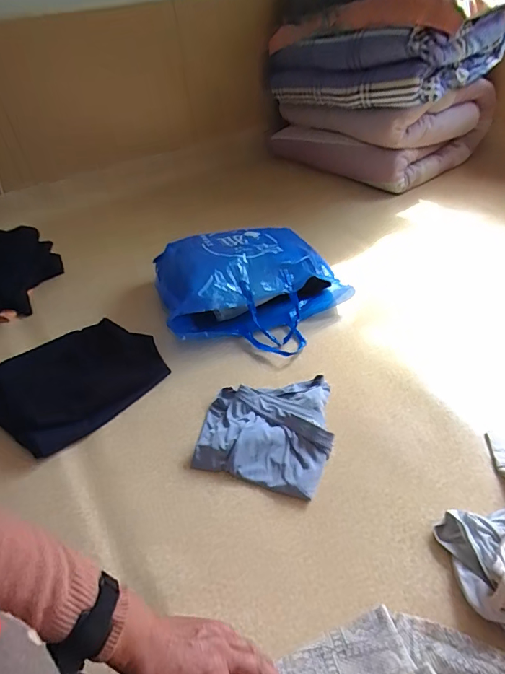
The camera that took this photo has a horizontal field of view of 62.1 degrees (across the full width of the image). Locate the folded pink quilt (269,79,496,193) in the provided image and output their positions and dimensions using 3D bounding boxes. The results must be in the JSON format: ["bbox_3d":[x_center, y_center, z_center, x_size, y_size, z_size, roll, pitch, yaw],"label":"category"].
[{"bbox_3d":[0.464,-0.798,1.598,0.543,0.239,0.597,-30,47,-24],"label":"folded pink quilt"}]

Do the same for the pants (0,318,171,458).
[{"bbox_3d":[-0.356,0.079,0.841,0.266,0.050,0.310,26,49,30],"label":"pants"}]

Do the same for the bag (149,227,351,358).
[{"bbox_3d":[0.003,-0.125,0.980,0.422,0.139,0.367,-15,42,-12],"label":"bag"}]

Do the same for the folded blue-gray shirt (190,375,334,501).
[{"bbox_3d":[0.023,0.153,0.741,0.224,0.036,0.242,3,41,8],"label":"folded blue-gray shirt"}]

